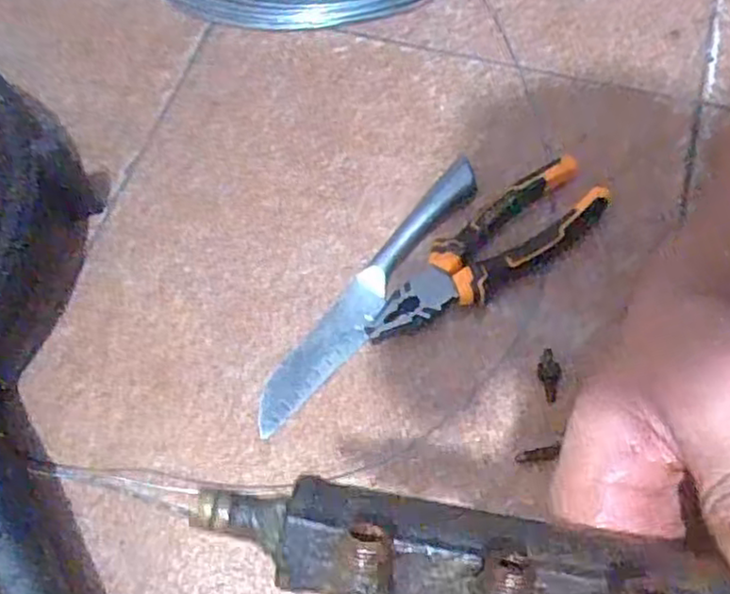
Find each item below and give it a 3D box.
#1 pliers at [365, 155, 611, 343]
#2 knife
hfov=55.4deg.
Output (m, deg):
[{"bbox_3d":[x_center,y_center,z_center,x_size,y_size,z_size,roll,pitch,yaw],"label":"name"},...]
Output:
[{"bbox_3d":[0.081,-0.029,0.476,0.189,0.024,0.056,-32,67,-12],"label":"pliers"},{"bbox_3d":[0.005,-0.006,0.472,0.031,0.020,0.232,33,70,17],"label":"knife"}]

